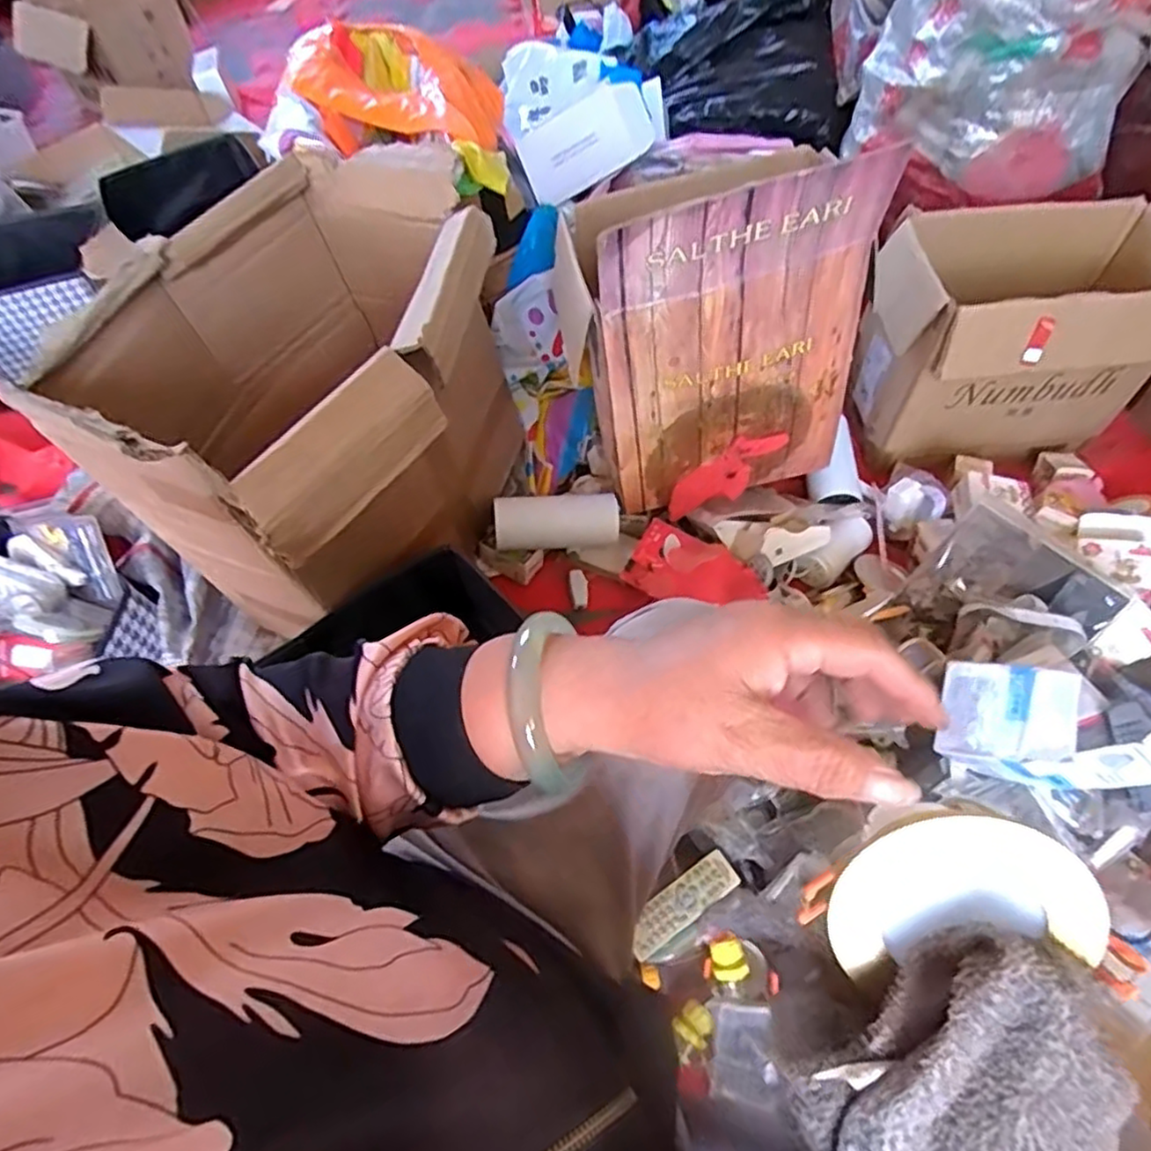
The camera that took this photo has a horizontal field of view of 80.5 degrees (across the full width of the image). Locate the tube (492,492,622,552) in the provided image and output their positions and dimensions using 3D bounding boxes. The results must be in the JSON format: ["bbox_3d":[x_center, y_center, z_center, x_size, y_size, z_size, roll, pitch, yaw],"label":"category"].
[{"bbox_3d":[-0.027,-0.079,0.973,0.175,0.072,0.064,-8,56,-1],"label":"tube"}]

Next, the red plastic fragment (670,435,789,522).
[{"bbox_3d":[0.204,-0.134,0.924,0.178,0.091,0.026,-35,52,25],"label":"red plastic fragment"}]

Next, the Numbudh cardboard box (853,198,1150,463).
[{"bbox_3d":[0.656,-0.367,1.018,0.427,0.268,0.278,-5,56,1],"label":"Numbudh cardboard box"}]

